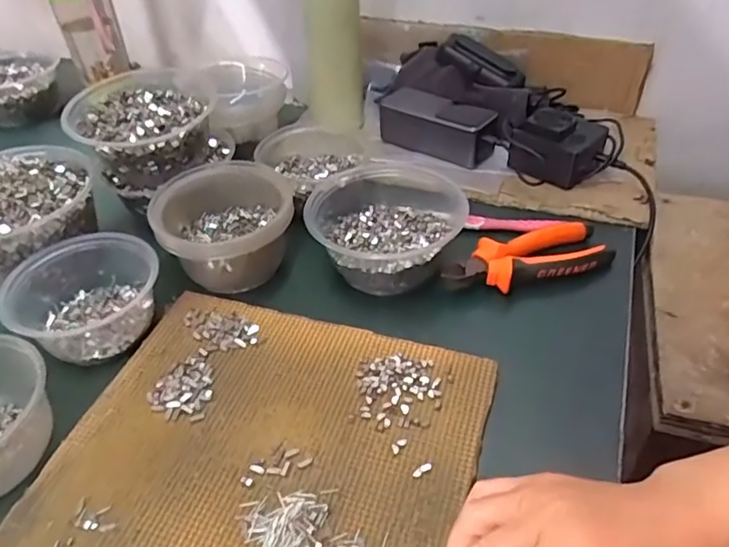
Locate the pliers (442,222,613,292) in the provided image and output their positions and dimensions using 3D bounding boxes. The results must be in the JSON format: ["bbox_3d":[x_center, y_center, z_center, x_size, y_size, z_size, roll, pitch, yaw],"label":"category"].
[{"bbox_3d":[0.142,-0.013,0.493,0.145,0.021,0.060,-16,44,-15],"label":"pliers"}]

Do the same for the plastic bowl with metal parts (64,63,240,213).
[{"bbox_3d":[-0.205,-0.135,0.563,0.135,0.077,0.144,-1,42,1],"label":"plastic bowl with metal parts"}]

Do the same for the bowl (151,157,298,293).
[{"bbox_3d":[-0.118,-0.040,0.499,0.108,0.069,0.112,-1,42,1],"label":"bowl"}]

